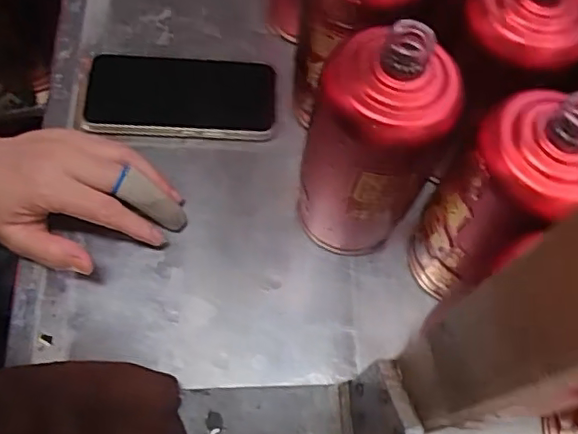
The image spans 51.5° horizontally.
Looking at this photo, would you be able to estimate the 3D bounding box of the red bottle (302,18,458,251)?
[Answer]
[{"bbox_3d":[0.049,-0.041,0.381,0.079,0.182,0.074,23,66,9],"label":"red bottle"}]

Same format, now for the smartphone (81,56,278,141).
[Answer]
[{"bbox_3d":[-0.089,-0.097,0.497,0.152,0.018,0.075,0,66,-6],"label":"smartphone"}]

